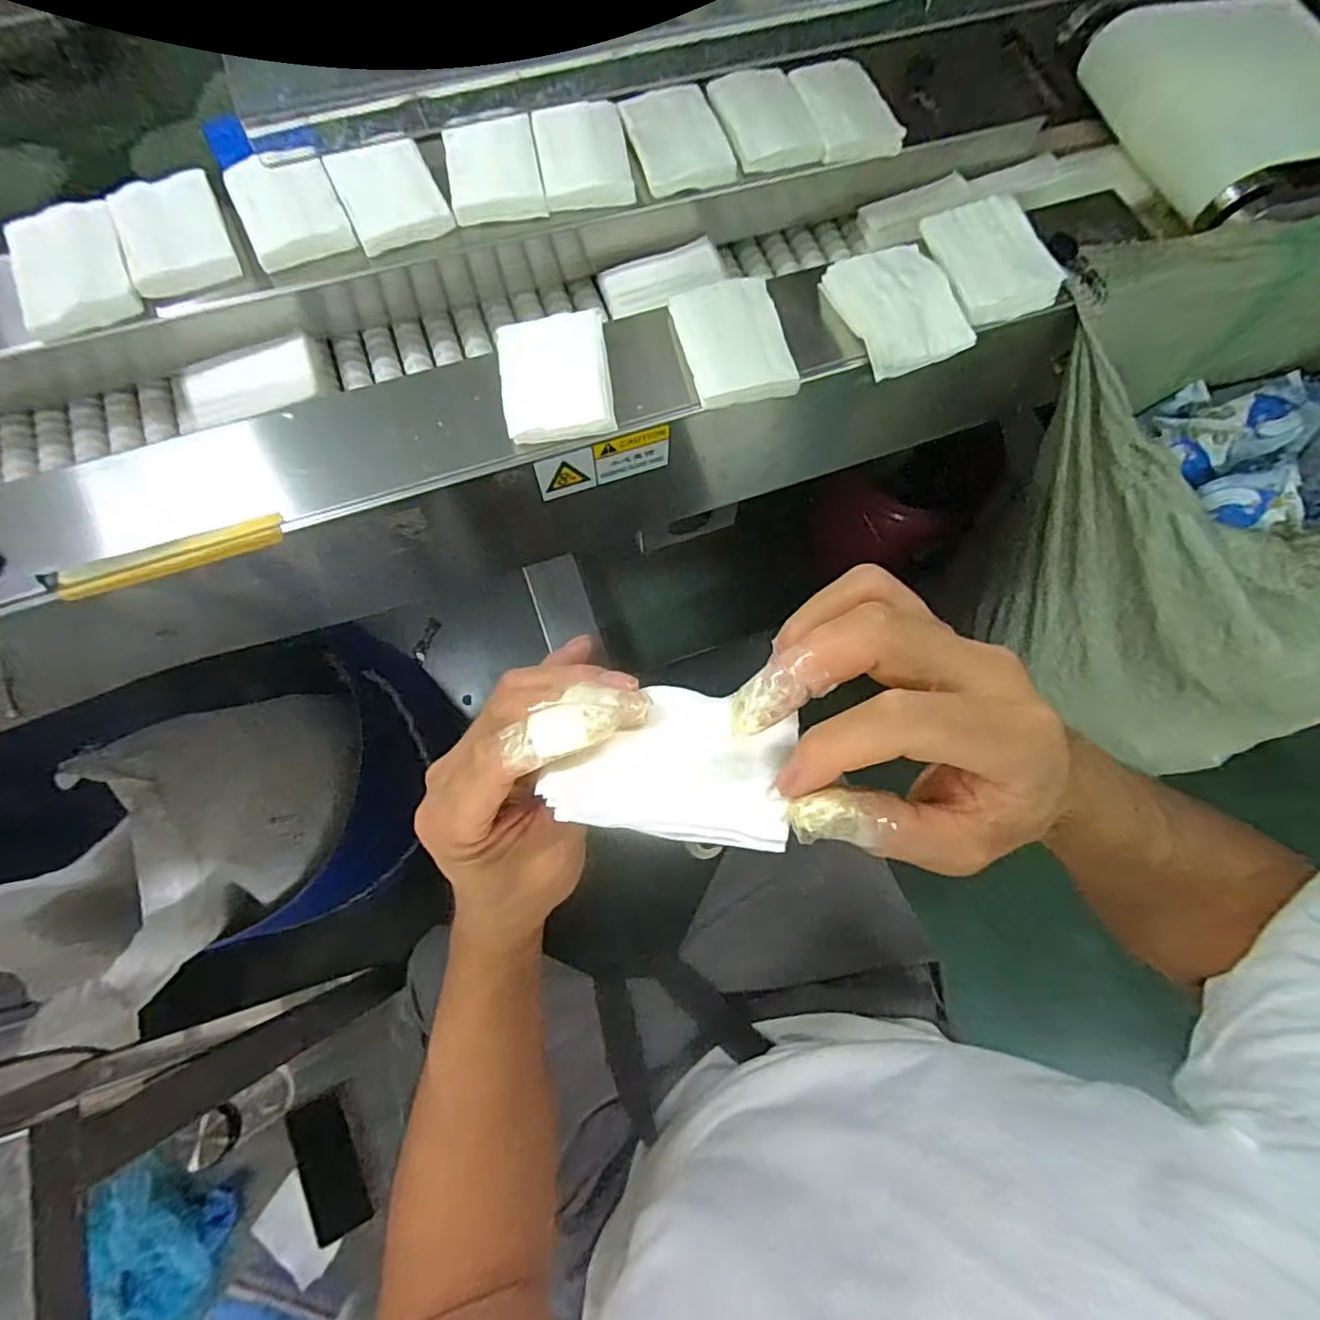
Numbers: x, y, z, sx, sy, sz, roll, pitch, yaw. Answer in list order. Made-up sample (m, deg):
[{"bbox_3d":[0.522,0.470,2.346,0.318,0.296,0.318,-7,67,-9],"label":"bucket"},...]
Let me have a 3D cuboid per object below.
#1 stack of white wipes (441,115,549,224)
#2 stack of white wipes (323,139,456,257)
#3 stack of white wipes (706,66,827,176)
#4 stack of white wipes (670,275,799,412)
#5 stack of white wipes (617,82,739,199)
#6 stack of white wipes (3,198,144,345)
[{"bbox_3d":[-0.134,-0.396,0.493,0.071,0.020,0.089,-11,74,-6],"label":"stack of white wipes"},{"bbox_3d":[-0.214,-0.369,0.483,0.071,0.014,0.095,-25,76,-9],"label":"stack of white wipes"},{"bbox_3d":[0.086,-0.459,0.518,0.074,0.015,0.105,-16,75,-7],"label":"stack of white wipes"},{"bbox_3d":[0.054,-0.235,0.448,0.071,0.017,0.098,-12,74,-6],"label":"stack of white wipes"},{"bbox_3d":[0.014,-0.435,0.512,0.075,0.019,0.094,-19,75,-8],"label":"stack of white wipes"},{"bbox_3d":[-0.433,-0.290,0.449,0.079,0.017,0.106,-24,76,-9],"label":"stack of white wipes"}]

